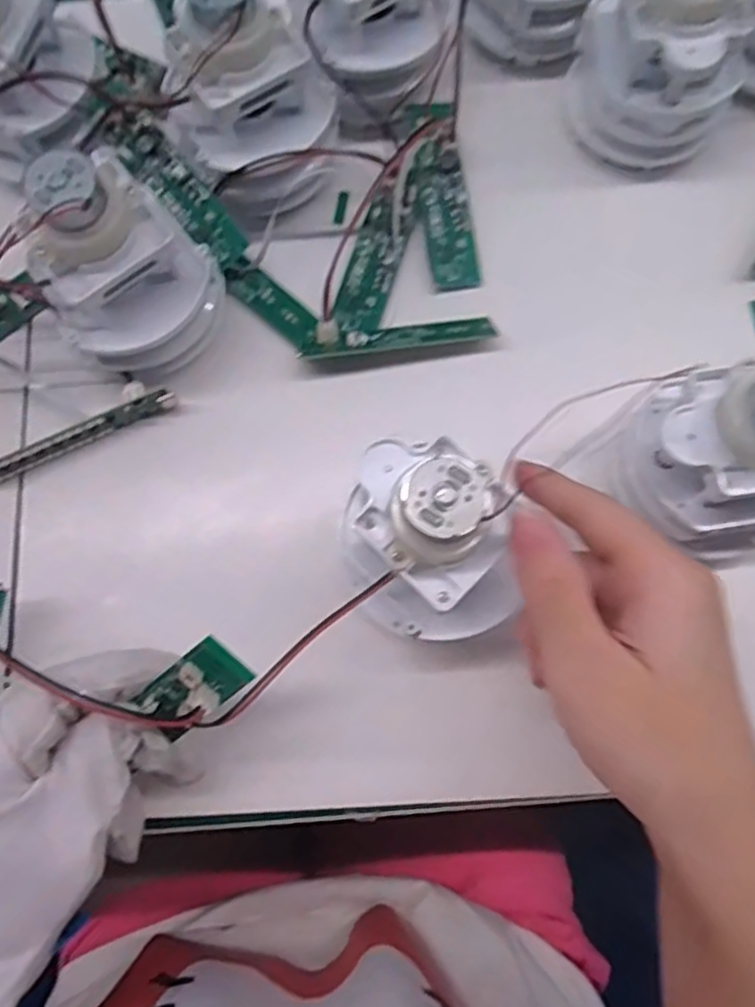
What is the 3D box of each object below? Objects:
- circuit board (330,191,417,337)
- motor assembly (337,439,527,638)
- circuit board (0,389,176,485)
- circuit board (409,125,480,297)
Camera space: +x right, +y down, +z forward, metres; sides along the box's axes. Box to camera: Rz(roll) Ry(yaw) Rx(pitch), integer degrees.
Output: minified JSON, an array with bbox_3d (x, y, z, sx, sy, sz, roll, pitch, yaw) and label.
[{"bbox_3d":[-0.001,-0.103,0.305,0.022,0.010,0.067,18,78,0],"label":"circuit board"},{"bbox_3d":[0.016,0.013,0.215,0.062,0.044,0.050,31,80,8],"label":"motor assembly"},{"bbox_3d":[-0.122,-0.028,0.287,0.081,0.015,0.005,-25,78,-4],"label":"circuit board"},{"bbox_3d":[0.029,-0.129,0.309,0.024,0.007,0.070,-8,85,-2],"label":"circuit board"}]

